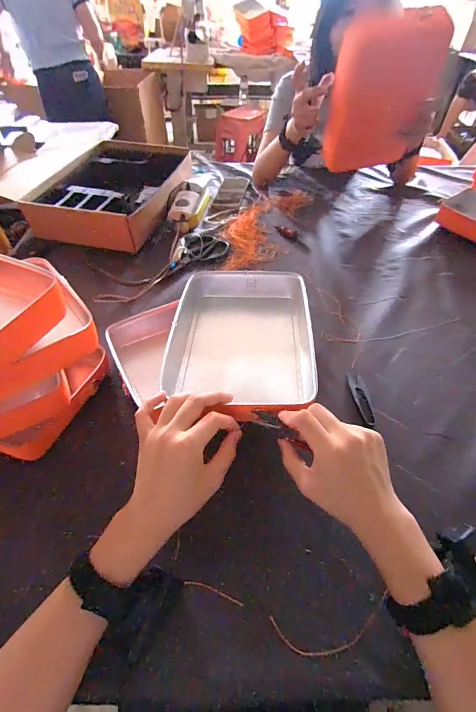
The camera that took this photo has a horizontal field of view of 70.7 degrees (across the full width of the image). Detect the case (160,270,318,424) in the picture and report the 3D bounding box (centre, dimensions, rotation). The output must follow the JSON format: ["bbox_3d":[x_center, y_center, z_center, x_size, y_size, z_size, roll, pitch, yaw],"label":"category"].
[{"bbox_3d":[0.010,-0.031,0.480,0.194,0.056,0.245,4,50,3],"label":"case"}]

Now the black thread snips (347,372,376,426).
[{"bbox_3d":[0.181,0.060,0.487,0.025,0.012,0.096,-1,50,-1],"label":"black thread snips"}]

